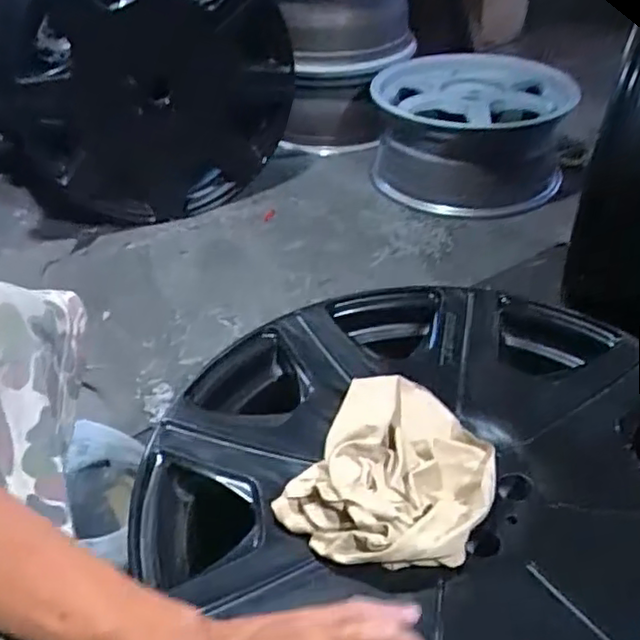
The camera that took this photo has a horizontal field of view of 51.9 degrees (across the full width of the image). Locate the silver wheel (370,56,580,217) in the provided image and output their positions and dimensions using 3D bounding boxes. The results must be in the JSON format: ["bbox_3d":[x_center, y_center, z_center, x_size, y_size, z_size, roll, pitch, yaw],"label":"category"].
[{"bbox_3d":[0.339,-0.436,1.519,0.414,0.205,0.438,3,37,7],"label":"silver wheel"}]

